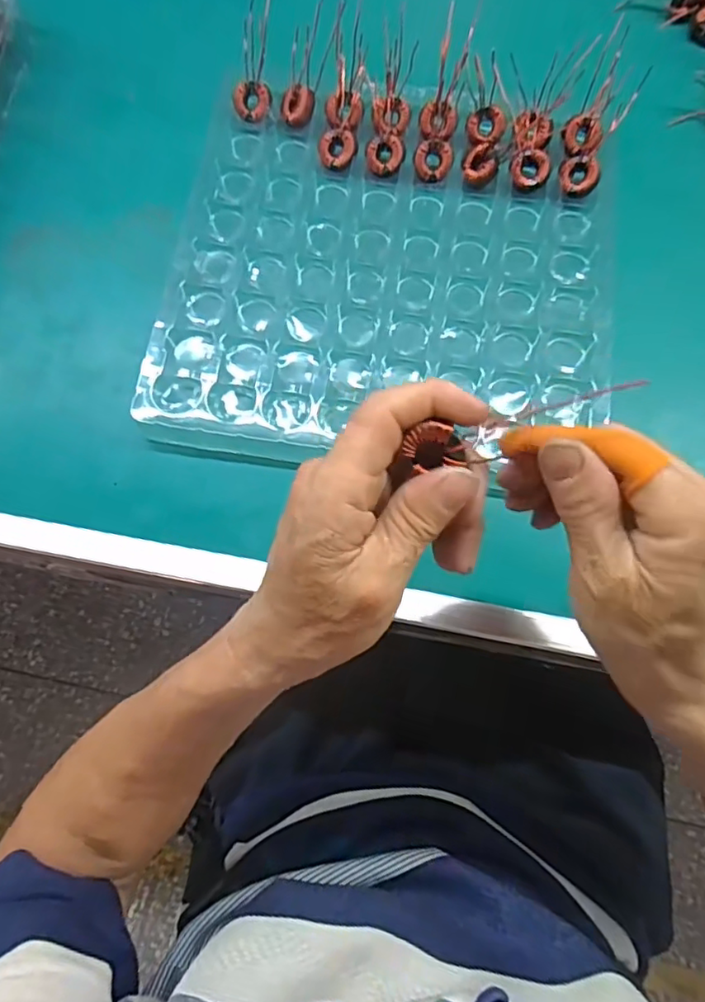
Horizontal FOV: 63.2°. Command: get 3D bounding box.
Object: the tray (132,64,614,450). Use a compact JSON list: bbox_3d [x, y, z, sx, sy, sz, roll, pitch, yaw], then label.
[{"bbox_3d":[0.027,-0.156,0.386,0.280,0.028,0.272,7,76,2],"label":"tray"}]

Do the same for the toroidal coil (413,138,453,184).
[{"bbox_3d":[0.057,-0.241,0.404,0.026,0.010,0.032,19,77,5],"label":"toroidal coil"}]

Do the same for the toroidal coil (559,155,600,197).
[{"bbox_3d":[0.158,-0.227,0.401,0.027,0.012,0.028,13,77,4],"label":"toroidal coil"}]

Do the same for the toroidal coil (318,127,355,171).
[{"bbox_3d":[-0.011,-0.252,0.410,0.025,0.010,0.029,11,77,3],"label":"toroidal coil"}]

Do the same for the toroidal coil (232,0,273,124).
[{"bbox_3d":[-0.067,-0.322,0.404,0.025,0.009,0.095,12,115,4],"label":"toroidal coil"}]

